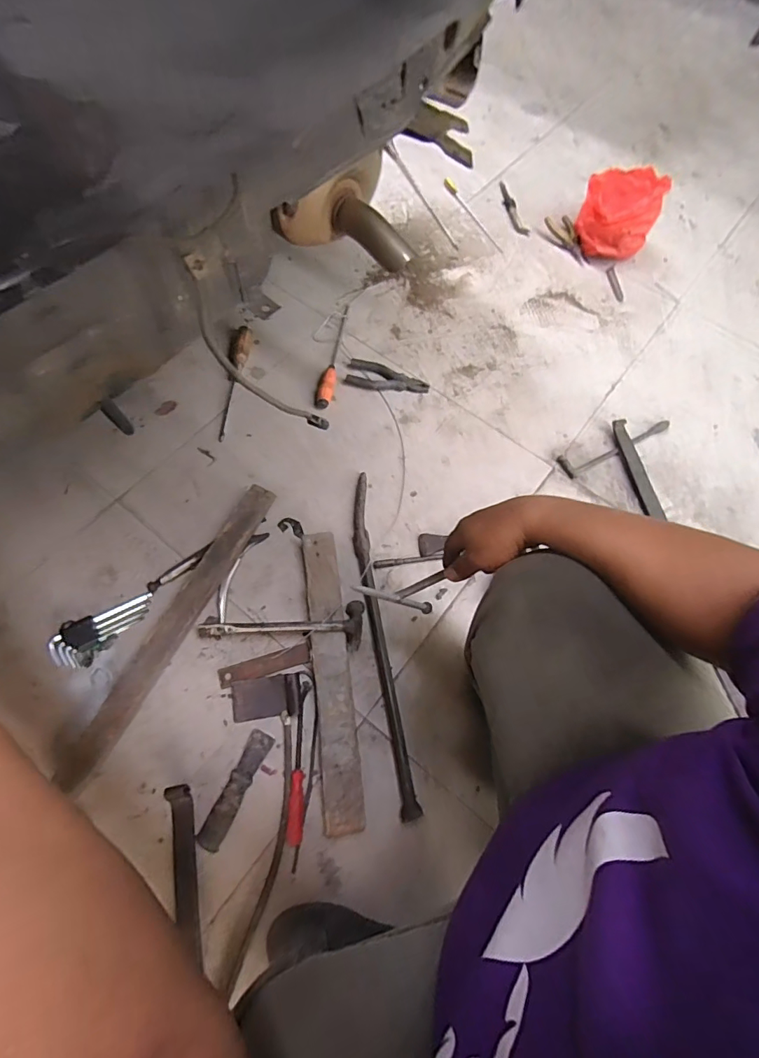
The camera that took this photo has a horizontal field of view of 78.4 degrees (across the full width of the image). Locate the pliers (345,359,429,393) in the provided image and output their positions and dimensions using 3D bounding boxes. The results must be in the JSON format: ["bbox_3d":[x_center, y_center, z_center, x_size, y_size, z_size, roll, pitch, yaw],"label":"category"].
[{"bbox_3d":[0.019,-0.325,0.999,0.173,0.020,0.074,9,69,1],"label":"pliers"}]

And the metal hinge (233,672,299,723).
[{"bbox_3d":[-0.181,0.268,0.741,0.107,0.019,0.062,-5,69,-4],"label":"metal hinge"}]

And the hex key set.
[{"bbox_3d":[-0.453,0.171,0.768,0.155,0.027,0.075,-23,71,-11],"label":"hex key set"}]

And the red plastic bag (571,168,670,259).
[{"bbox_3d":[0.576,-0.762,1.133,0.174,0.138,0.184,23,70,7],"label":"red plastic bag"}]

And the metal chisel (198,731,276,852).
[{"bbox_3d":[-0.212,0.383,0.685,0.033,0.021,0.163,25,70,7],"label":"metal chisel"}]

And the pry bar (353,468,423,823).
[{"bbox_3d":[-0.002,0.162,0.786,0.036,0.029,0.567,-8,69,-5],"label":"pry bar"}]

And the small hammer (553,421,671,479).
[{"bbox_3d":[0.489,-0.166,0.953,0.260,0.016,0.051,-19,71,-9],"label":"small hammer"}]

